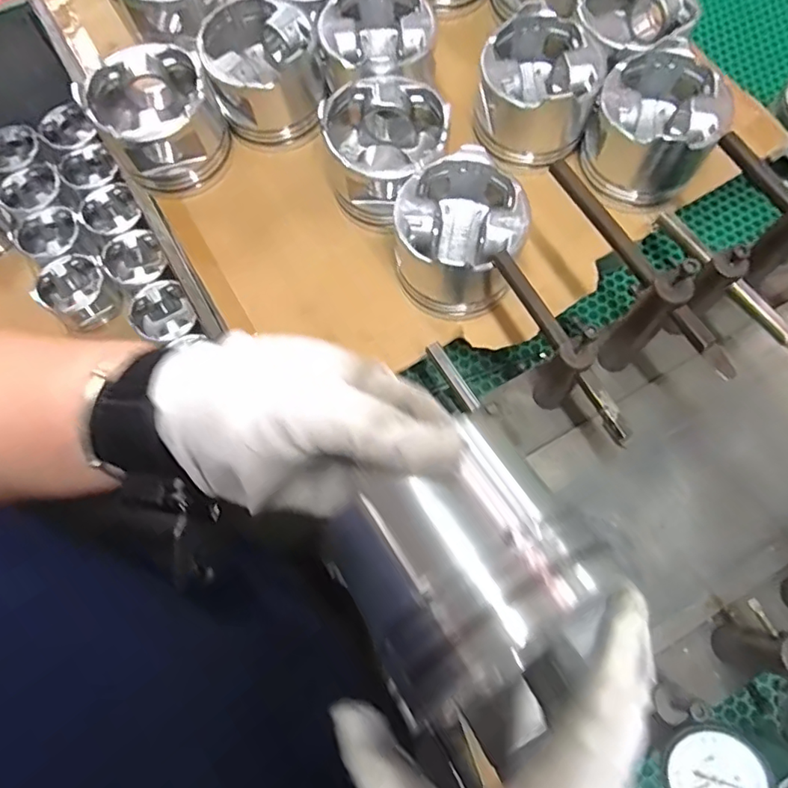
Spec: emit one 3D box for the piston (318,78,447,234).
[{"bbox_3d":[-0.011,-0.205,0.463,0.094,0.065,0.102,-1,73,2],"label":"piston"}]

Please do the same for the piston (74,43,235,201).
[{"bbox_3d":[-0.204,-0.239,0.479,0.095,0.075,0.096,-33,74,-8],"label":"piston"}]

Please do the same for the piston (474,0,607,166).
[{"bbox_3d":[0.123,-0.267,0.476,0.096,0.073,0.098,-1,73,2],"label":"piston"}]

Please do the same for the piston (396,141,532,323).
[{"bbox_3d":[0.049,-0.122,0.438,0.103,0.072,0.105,4,73,3],"label":"piston"}]

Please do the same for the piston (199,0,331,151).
[{"bbox_3d":[-0.116,-0.292,0.496,0.098,0.075,0.102,-24,73,-6],"label":"piston"}]

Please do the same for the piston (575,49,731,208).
[{"bbox_3d":[0.217,-0.221,0.466,0.094,0.076,0.099,-1,73,2],"label":"piston"}]

